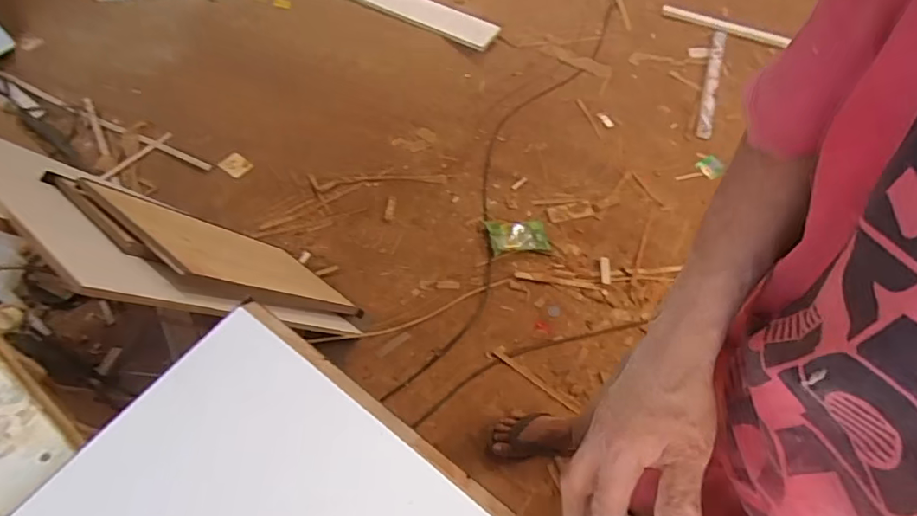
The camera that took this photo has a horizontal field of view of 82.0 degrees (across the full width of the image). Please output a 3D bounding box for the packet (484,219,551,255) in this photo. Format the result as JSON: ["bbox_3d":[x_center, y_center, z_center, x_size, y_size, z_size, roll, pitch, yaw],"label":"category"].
[{"bbox_3d":[0.165,-0.069,1.461,0.160,0.039,0.112,-6,60,-7],"label":"packet"}]

